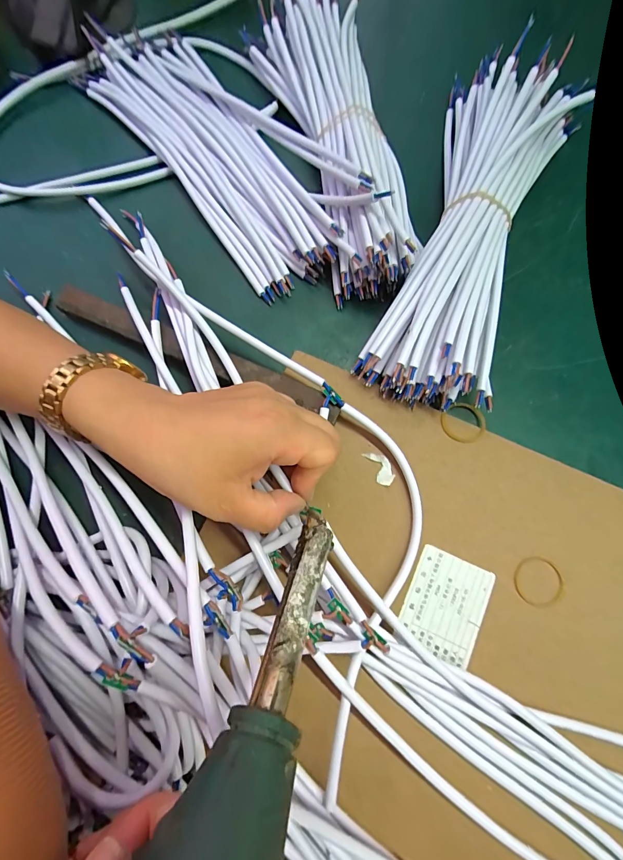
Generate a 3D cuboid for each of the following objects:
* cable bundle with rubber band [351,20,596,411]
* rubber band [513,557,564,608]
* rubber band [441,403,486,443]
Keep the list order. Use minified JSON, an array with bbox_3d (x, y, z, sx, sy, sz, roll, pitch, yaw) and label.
[{"bbox_3d":[0.130,-0.162,0.280,0.104,0.049,0.310,20,77,4],"label":"cable bundle with rubber band"},{"bbox_3d":[0.150,0.101,0.240,0.031,0.004,0.031,0,76,0],"label":"rubber band"},{"bbox_3d":[0.111,-0.005,0.265,0.031,0.005,0.030,0,76,0],"label":"rubber band"}]

